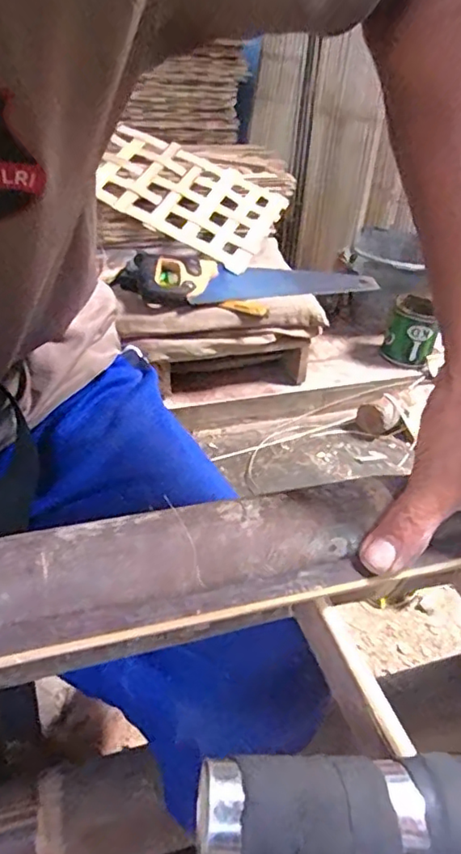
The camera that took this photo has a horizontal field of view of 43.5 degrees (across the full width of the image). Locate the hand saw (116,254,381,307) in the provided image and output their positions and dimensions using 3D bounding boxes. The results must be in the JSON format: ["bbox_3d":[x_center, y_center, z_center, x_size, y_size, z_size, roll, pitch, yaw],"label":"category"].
[{"bbox_3d":[0.042,-0.252,0.982,0.454,0.054,0.156,-2,33,-13],"label":"hand saw"}]

